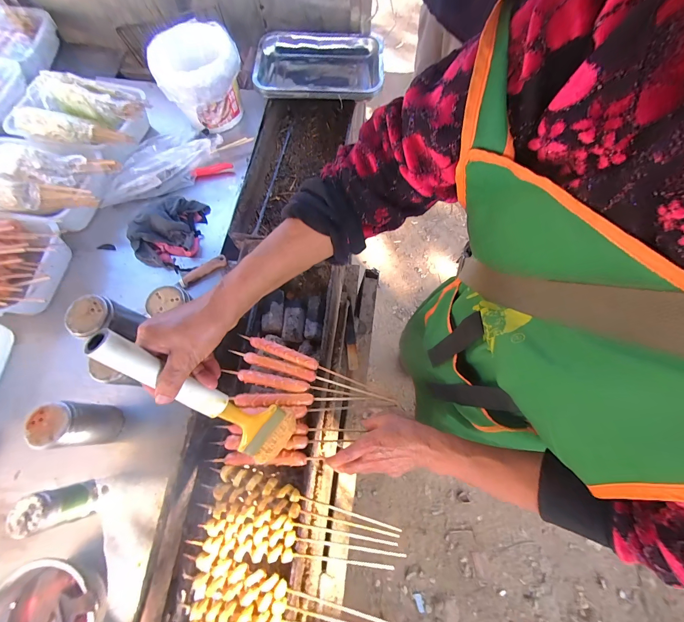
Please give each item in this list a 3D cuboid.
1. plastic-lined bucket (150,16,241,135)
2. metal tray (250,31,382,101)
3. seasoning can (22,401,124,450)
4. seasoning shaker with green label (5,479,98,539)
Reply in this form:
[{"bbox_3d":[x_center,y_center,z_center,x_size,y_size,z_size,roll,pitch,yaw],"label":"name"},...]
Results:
[{"bbox_3d":[-0.315,-0.525,0.692,0.178,0.144,0.150,-26,73,-8],"label":"plastic-lined bucket"},{"bbox_3d":[-0.057,-0.577,0.741,0.299,0.076,0.210,2,72,1],"label":"metal tray"},{"bbox_3d":[-0.399,0.171,0.459,0.055,0.110,0.061,-6,72,-1],"label":"seasoning can"},{"bbox_3d":[-0.407,0.279,0.432,0.041,0.097,0.049,-11,72,-3],"label":"seasoning shaker with green label"}]

